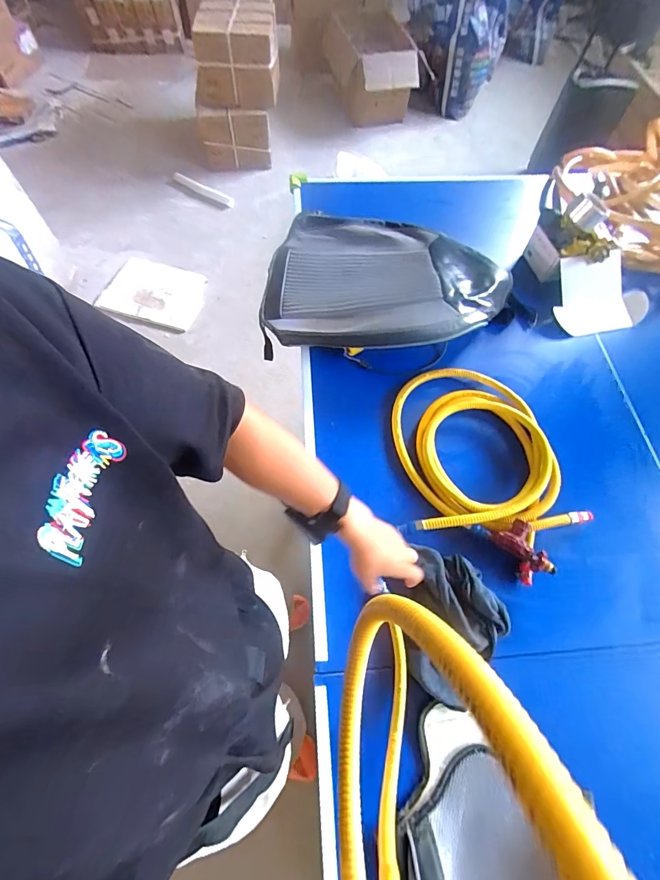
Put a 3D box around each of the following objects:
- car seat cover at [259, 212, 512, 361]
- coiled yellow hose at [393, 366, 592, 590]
[{"bbox_3d":[0.137,-0.418,0.998,0.609,0.140,0.505,6,64,1],"label":"car seat cover"},{"bbox_3d":[0.291,0.053,0.780,0.384,0.063,0.450,-31,69,-16],"label":"coiled yellow hose"}]

